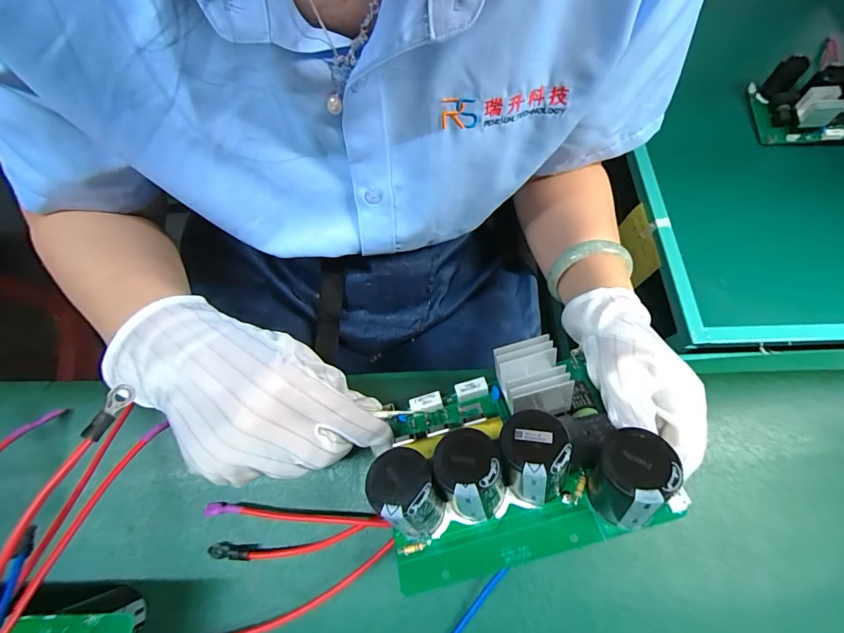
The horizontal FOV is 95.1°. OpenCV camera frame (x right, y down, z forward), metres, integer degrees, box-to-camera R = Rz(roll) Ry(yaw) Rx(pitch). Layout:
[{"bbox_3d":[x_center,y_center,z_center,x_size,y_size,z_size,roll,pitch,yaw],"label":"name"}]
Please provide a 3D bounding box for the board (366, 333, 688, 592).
[{"bbox_3d":[0.047,0.073,0.227,0.151,0.058,0.115,-14,47,3],"label":"board"}]

